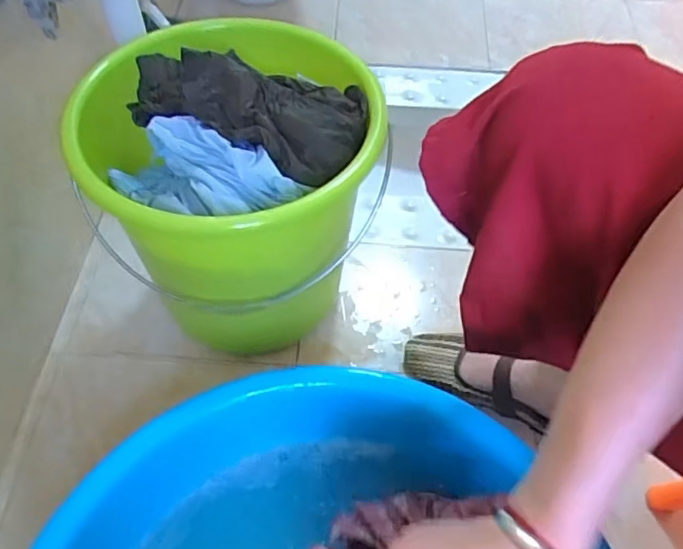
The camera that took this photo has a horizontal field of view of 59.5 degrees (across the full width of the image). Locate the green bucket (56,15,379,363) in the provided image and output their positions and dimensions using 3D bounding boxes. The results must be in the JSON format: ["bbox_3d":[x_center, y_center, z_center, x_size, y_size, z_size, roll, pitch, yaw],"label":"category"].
[{"bbox_3d":[-0.113,-0.095,0.698,0.297,0.282,0.294,0,55,-1],"label":"green bucket"}]

